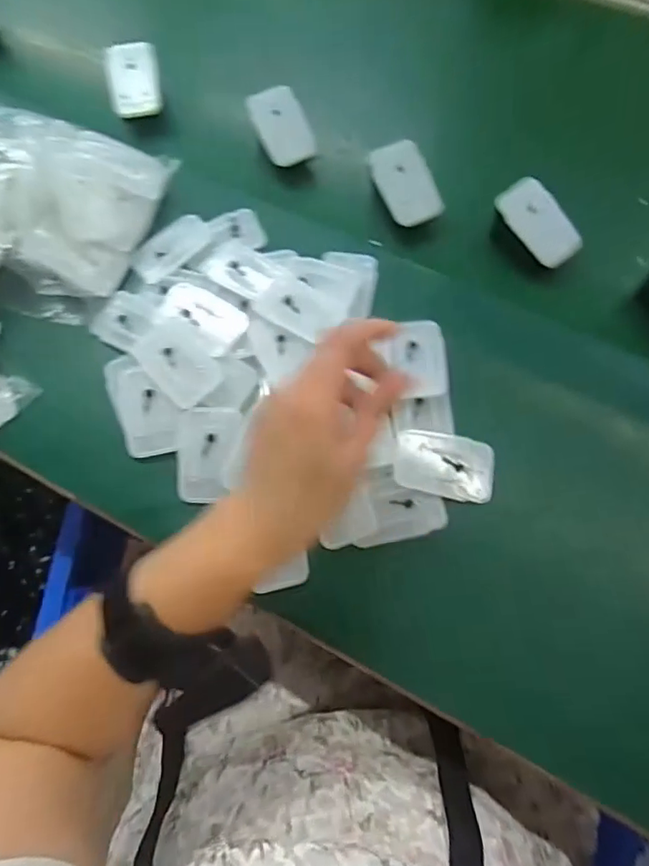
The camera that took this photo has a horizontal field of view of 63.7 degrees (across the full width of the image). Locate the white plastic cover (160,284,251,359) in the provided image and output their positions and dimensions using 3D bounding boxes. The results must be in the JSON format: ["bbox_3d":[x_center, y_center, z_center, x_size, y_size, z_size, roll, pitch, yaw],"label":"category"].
[{"bbox_3d":[-0.097,-0.093,0.413,0.079,0.006,0.039,36,76,20],"label":"white plastic cover"}]

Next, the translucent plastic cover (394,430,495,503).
[{"bbox_3d":[0.086,0.023,0.377,0.070,0.004,0.045,12,71,4],"label":"translucent plastic cover"}]

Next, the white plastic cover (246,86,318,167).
[{"bbox_3d":[-0.039,-0.273,0.464,0.044,0.007,0.068,-27,94,-6],"label":"white plastic cover"}]

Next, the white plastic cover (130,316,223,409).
[{"bbox_3d":[-0.113,-0.055,0.402,0.046,0.011,0.072,-39,75,-13],"label":"white plastic cover"}]

